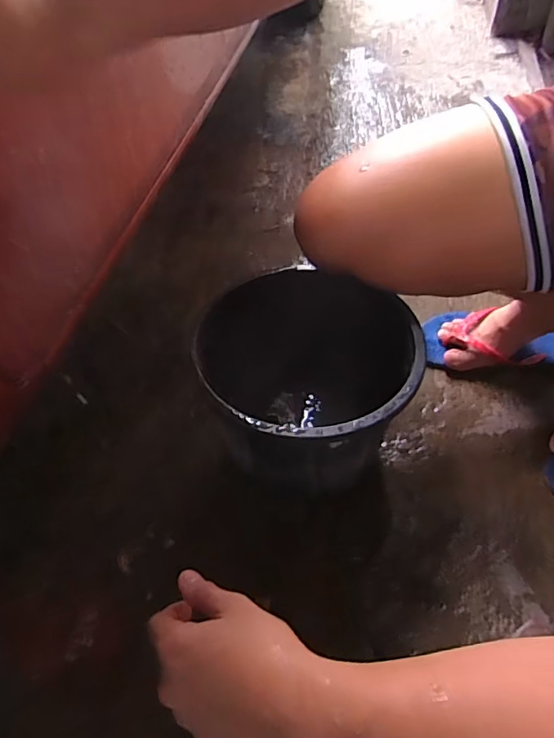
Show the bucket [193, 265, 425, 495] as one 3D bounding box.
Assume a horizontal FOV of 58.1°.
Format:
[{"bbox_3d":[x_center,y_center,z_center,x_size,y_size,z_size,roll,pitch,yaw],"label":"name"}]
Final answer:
[{"bbox_3d":[0.043,0.018,0.640,0.247,0.183,0.257,-3,53,4],"label":"bucket"}]

